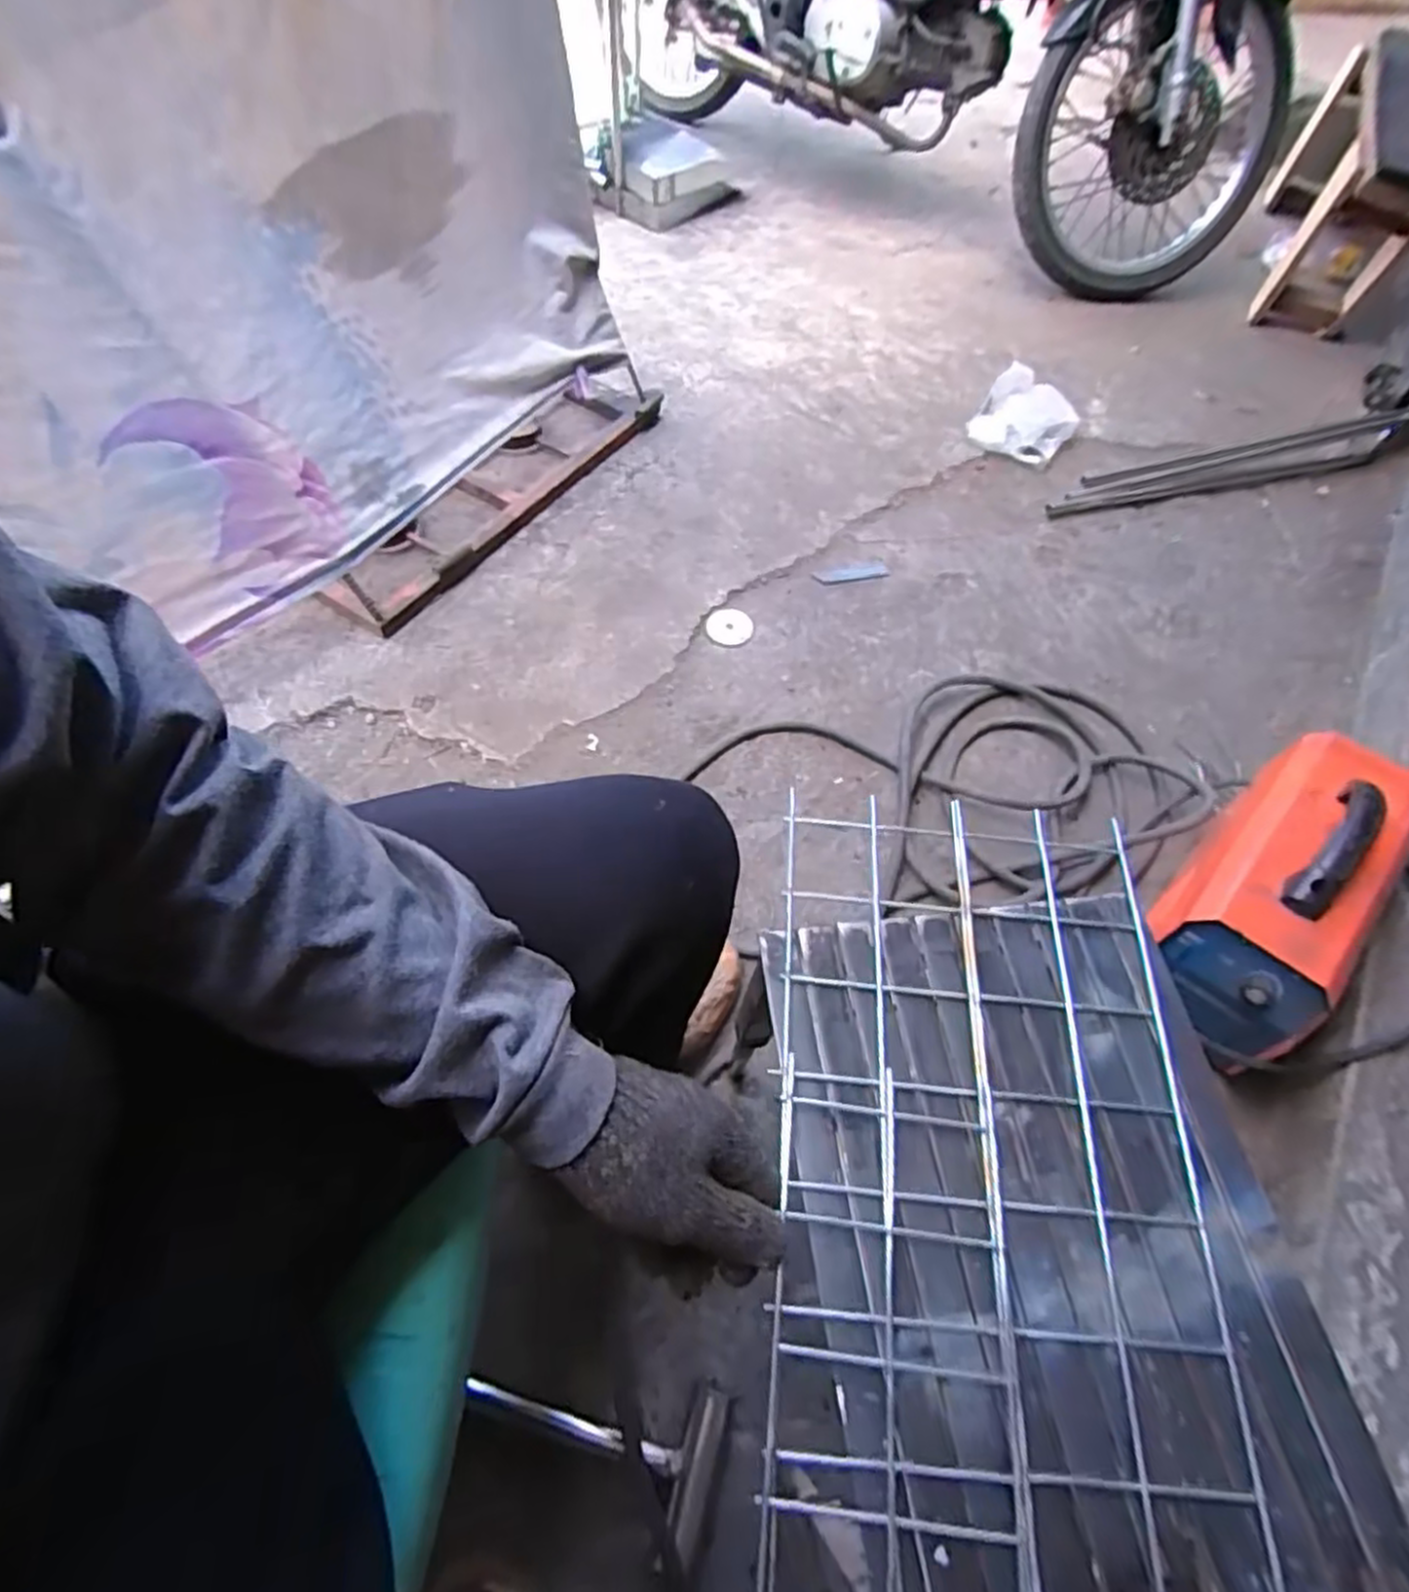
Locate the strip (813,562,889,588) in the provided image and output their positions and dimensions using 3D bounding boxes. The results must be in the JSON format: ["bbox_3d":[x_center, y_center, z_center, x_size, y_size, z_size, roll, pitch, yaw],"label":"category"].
[{"bbox_3d":[0.234,-0.355,1.197,0.119,0.004,0.040,-9,61,-8],"label":"strip"}]

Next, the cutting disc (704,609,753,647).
[{"bbox_3d":[0.037,-0.252,1.124,0.070,0.005,0.068,1,66,-3],"label":"cutting disc"}]

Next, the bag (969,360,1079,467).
[{"bbox_3d":[0.591,-0.694,1.383,0.170,0.043,0.202,32,64,15],"label":"bag"}]

